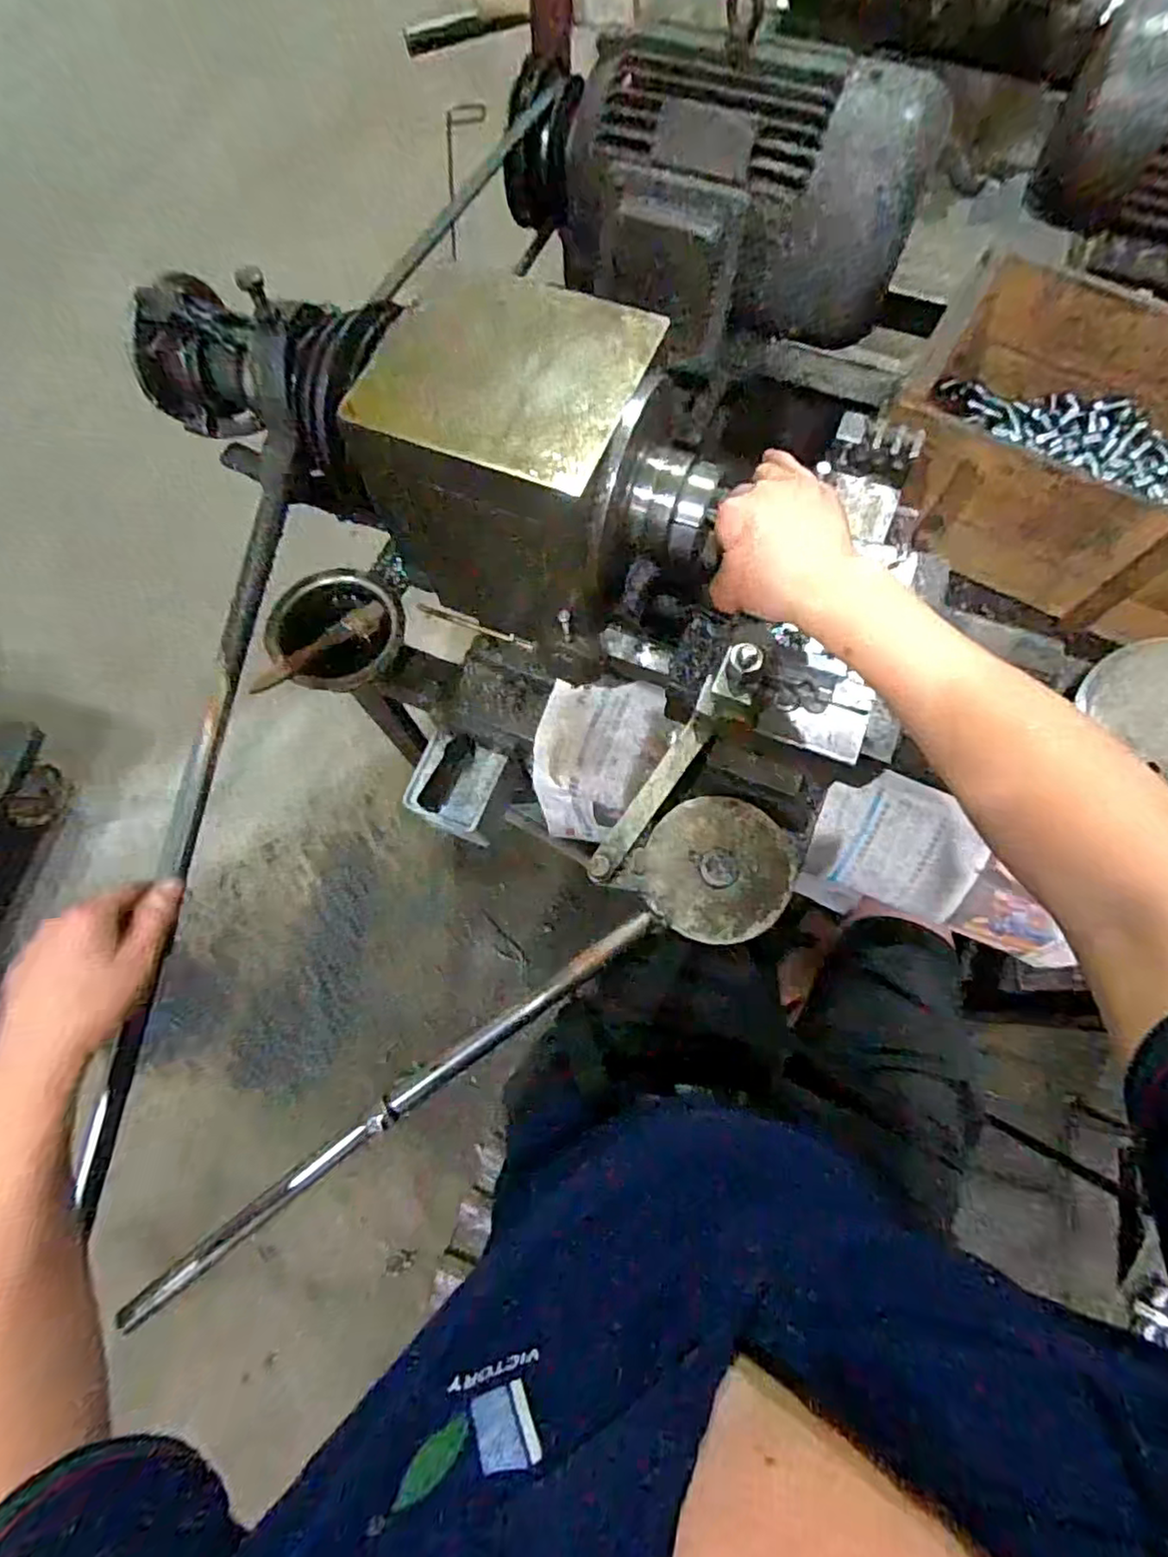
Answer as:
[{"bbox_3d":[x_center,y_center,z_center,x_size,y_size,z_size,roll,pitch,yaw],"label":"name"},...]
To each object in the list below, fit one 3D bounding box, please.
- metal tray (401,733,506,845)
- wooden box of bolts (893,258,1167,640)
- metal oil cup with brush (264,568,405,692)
[{"bbox_3d":[-0.140,0.007,0.709,0.094,0.036,0.099,17,73,7],"label":"metal tray"},{"bbox_3d":[0.493,-0.317,0.645,0.349,0.141,0.244,30,75,11],"label":"wooden box of bolts"},{"bbox_3d":[-0.247,-0.152,0.663,0.129,0.062,0.127,-2,71,1],"label":"metal oil cup with brush"}]

